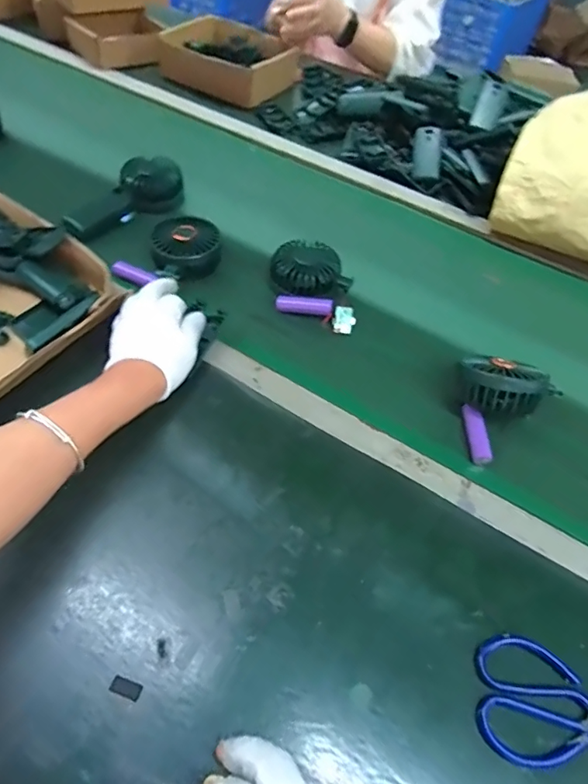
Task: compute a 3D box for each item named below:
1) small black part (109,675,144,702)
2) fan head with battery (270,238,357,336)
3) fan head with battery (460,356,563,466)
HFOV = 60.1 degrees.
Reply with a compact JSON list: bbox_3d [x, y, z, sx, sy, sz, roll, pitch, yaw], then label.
[{"bbox_3d":[-0.120,0.211,0.362,0.022,0.004,0.011,17,56,8],"label":"small black part"},{"bbox_3d":[0.022,-0.130,0.614,0.088,0.043,0.126,-4,55,-7],"label":"fan head with battery"},{"bbox_3d":[0.206,0.012,0.504,0.072,0.077,0.094,-6,56,-8],"label":"fan head with battery"}]

